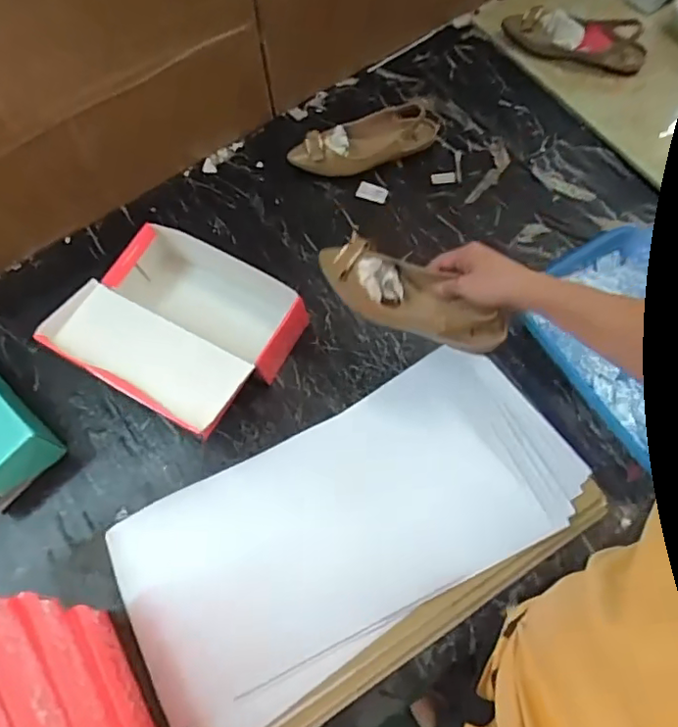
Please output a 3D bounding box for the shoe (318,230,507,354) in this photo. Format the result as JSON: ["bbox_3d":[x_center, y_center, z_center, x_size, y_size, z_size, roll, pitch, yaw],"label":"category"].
[{"bbox_3d":[0.086,-0.085,0.733,0.247,0.050,0.083,29,72,16],"label":"shoe"}]

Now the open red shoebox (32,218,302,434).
[{"bbox_3d":[-0.230,-0.056,0.870,0.290,0.122,0.263,28,72,13],"label":"open red shoebox"}]

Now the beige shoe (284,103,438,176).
[{"bbox_3d":[0.049,-0.397,1.023,0.269,0.061,0.099,-22,69,-6],"label":"beige shoe"}]

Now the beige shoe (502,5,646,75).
[{"bbox_3d":[0.425,-0.586,1.061,0.254,0.080,0.124,13,70,8],"label":"beige shoe"}]

